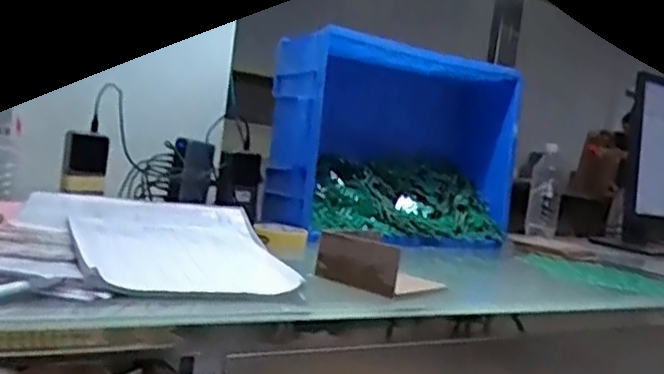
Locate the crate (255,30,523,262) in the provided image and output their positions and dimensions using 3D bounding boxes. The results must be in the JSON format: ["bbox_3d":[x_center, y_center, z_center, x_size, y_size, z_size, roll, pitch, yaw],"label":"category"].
[{"bbox_3d":[0.126,-0.069,1.303,0.475,0.326,0.166,5,4,-27],"label":"crate"}]

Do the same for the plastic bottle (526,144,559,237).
[{"bbox_3d":[0.489,0.014,1.624,0.068,0.203,0.065,8,4,19],"label":"plastic bottle"}]

